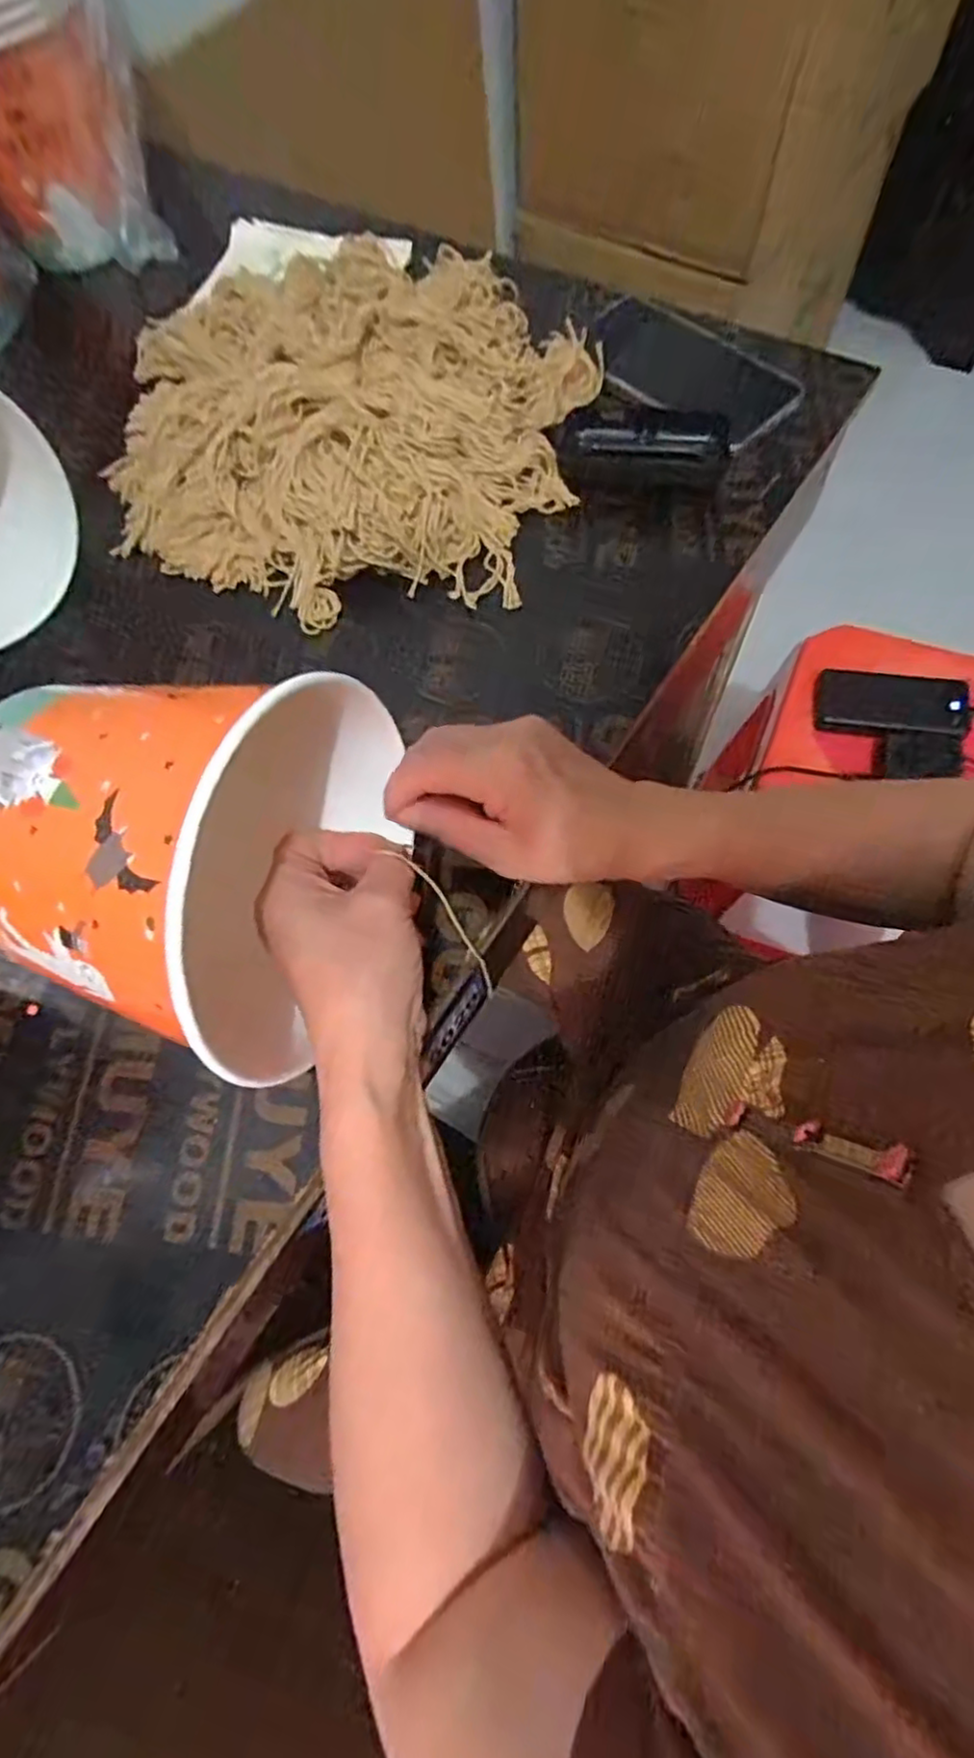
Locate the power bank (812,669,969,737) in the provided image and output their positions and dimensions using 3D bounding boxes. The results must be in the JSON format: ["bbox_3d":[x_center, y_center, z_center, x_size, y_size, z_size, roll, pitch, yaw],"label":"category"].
[{"bbox_3d":[0.458,-0.200,0.738,0.164,0.018,0.081,4,71,7],"label":"power bank"}]

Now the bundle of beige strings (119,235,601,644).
[{"bbox_3d":[-0.109,-0.319,0.441,0.341,0.053,0.290,11,72,9],"label":"bundle of beige strings"}]

